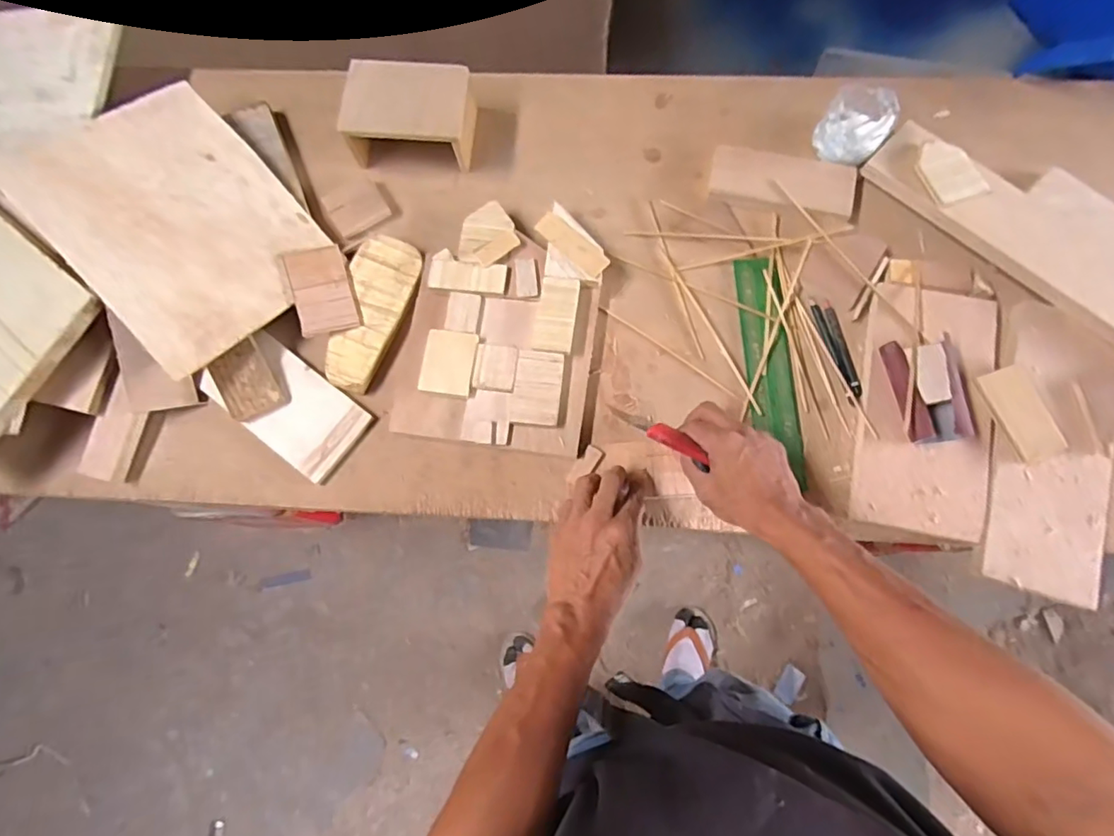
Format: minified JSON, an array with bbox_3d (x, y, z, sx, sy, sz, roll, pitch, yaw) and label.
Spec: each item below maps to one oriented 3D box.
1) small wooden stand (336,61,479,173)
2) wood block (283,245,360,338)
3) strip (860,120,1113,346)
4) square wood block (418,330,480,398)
[{"bbox_3d":[-0.164,-0.339,0.631,0.132,0.064,0.099,3,76,3],"label":"small wooden stand"},{"bbox_3d":[-0.248,-0.135,0.594,0.056,0.020,0.093,-19,75,-2],"label":"wood block"},{"bbox_3d":[0.506,-0.171,0.575,0.392,0.017,0.101,42,77,11],"label":"strip"},{"bbox_3d":[-0.110,-0.057,0.572,0.052,0.011,0.063,8,76,5],"label":"square wood block"}]

